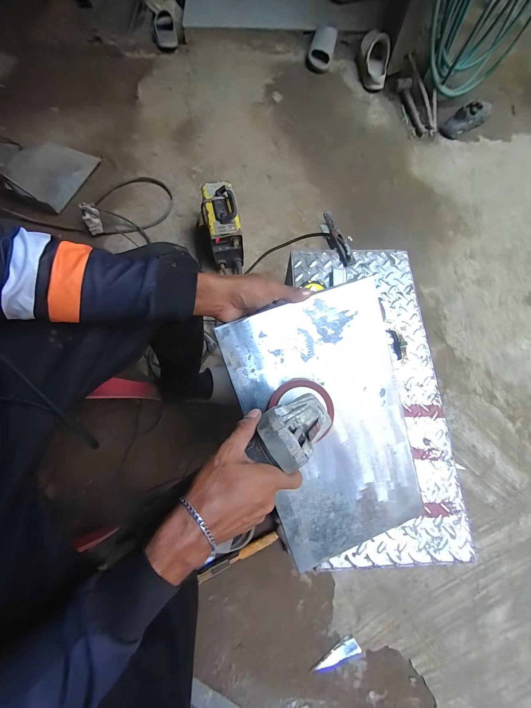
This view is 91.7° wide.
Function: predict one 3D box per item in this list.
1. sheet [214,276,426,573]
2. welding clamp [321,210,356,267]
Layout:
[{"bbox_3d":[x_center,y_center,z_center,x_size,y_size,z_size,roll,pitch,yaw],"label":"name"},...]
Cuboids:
[{"bbox_3d":[0.113,0.131,0.420,0.251,0.006,0.444,-19,102,-8],"label":"sheet"},{"bbox_3d":[0.182,-0.289,0.672,0.028,0.069,0.169,-14,73,-6],"label":"welding clamp"}]

